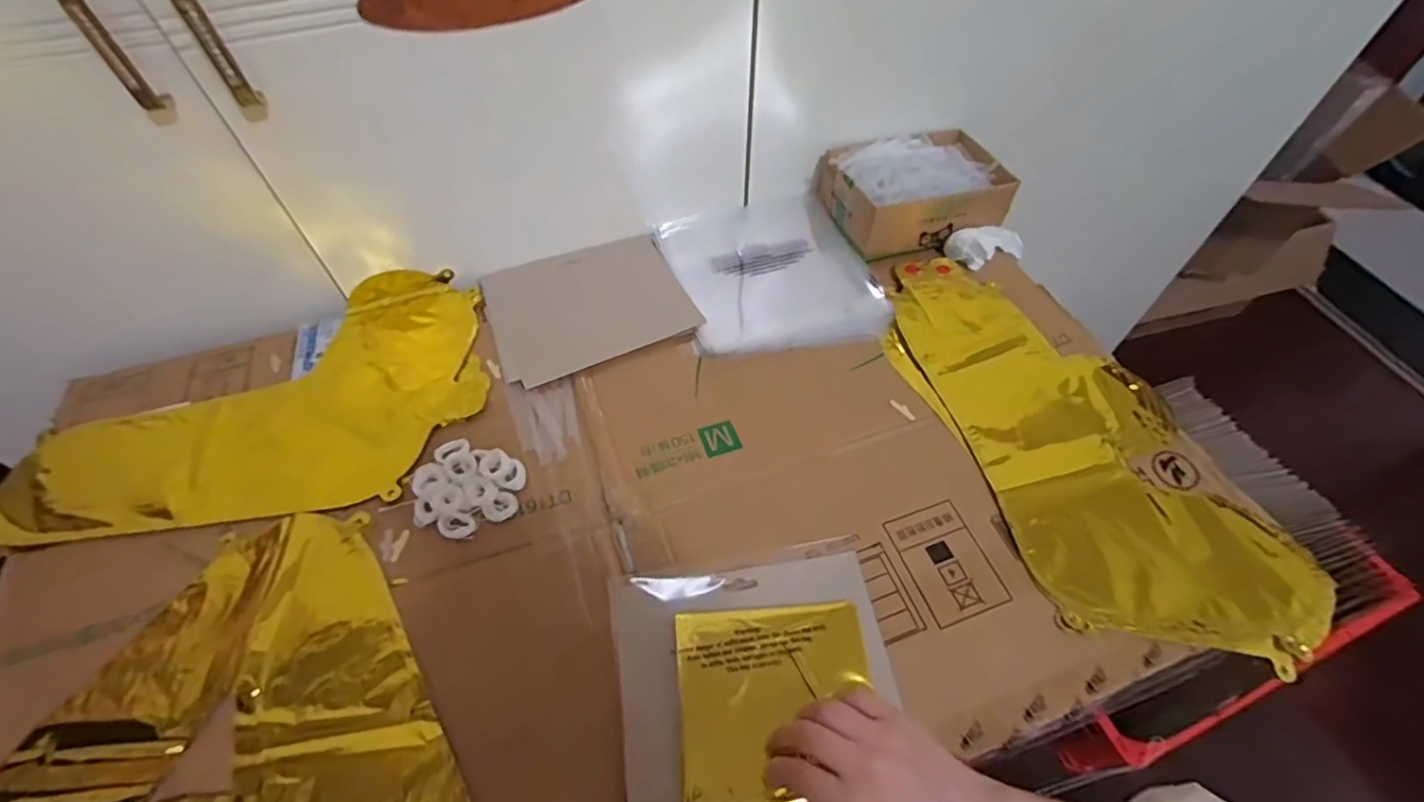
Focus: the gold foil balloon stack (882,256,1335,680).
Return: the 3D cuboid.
[{"bbox_3d":[0.320,0.019,0.555,0.212,0.025,0.434,-16,55,-11],"label":"gold foil balloon stack"}]

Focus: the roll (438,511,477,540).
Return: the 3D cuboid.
[{"bbox_3d":[-0.206,0.100,0.487,0.027,0.009,0.021,-18,56,-13],"label":"roll"}]

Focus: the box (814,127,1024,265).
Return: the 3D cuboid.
[{"bbox_3d":[0.235,-0.242,0.692,0.189,0.074,0.135,-15,55,-11],"label":"box"}]

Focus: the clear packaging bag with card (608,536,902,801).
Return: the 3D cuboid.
[{"bbox_3d":[0.032,0.193,0.433,0.193,0.012,0.171,-9,54,-6],"label":"clear packaging bag with card"}]

